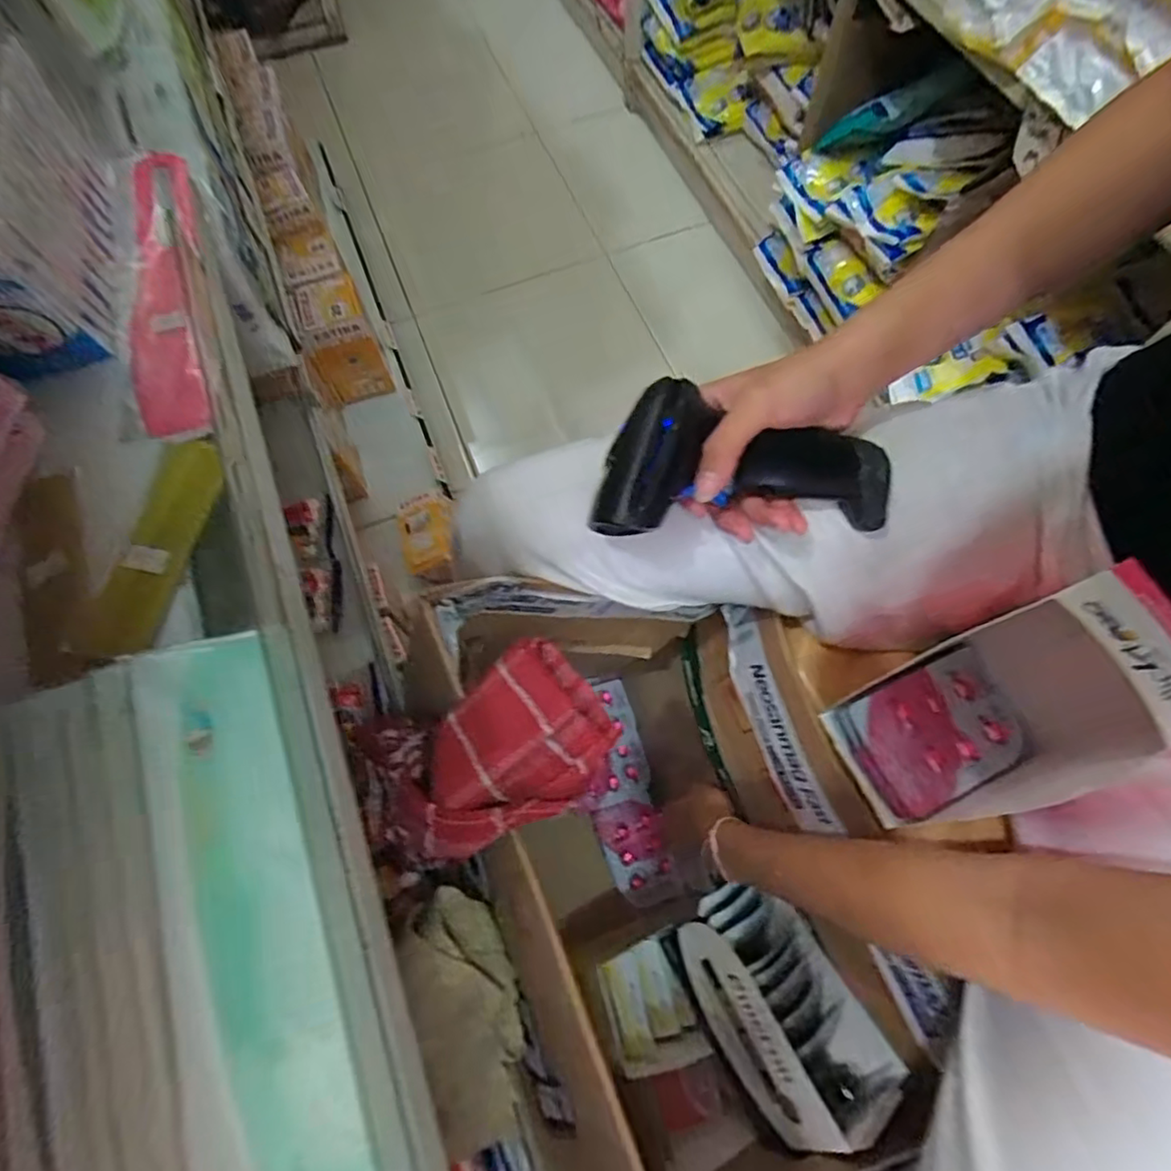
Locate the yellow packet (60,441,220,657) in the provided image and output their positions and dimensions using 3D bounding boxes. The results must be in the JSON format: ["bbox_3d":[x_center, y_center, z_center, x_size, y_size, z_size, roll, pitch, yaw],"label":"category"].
[{"bbox_3d":[-0.211,-0.020,0.306,0.037,0.006,0.115,10,68,5],"label":"yellow packet"}]

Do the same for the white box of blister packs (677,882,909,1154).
[{"bbox_3d":[0.159,0.348,0.517,0.111,0.095,0.179,-32,70,-12],"label":"white box of blister packs"}]

